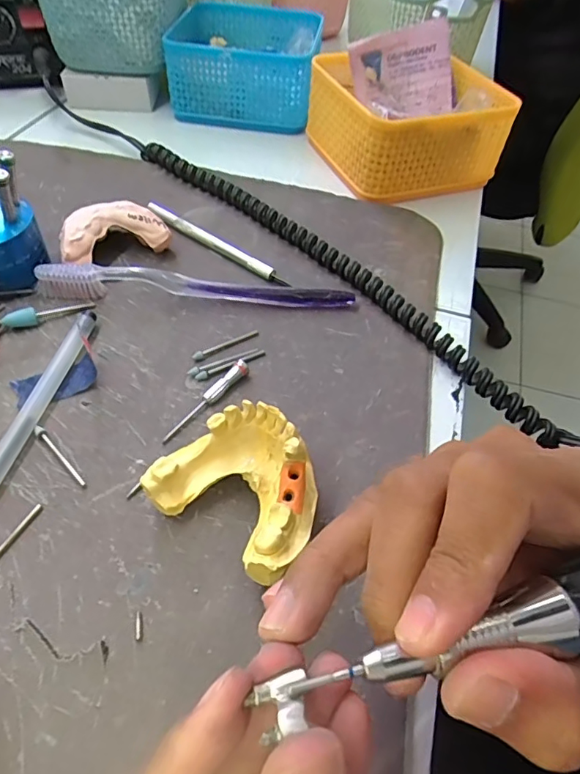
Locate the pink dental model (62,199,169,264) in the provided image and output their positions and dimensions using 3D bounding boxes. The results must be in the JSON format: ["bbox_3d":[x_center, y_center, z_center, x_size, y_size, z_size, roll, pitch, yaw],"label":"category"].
[{"bbox_3d":[-0.114,-0.096,0.328,0.065,0.027,0.037,-23,56,-21],"label":"pink dental model"}]

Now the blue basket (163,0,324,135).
[{"bbox_3d":[-0.040,-0.309,0.489,0.133,0.057,0.130,8,51,3],"label":"blue basket"}]

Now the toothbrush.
[{"bbox_3d":[-0.055,-0.060,0.308,0.185,0.019,0.011,1,51,-3],"label":"toothbrush"}]

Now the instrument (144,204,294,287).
[{"bbox_3d":[-0.051,-0.097,0.345,0.123,0.009,0.004,33,22,21],"label":"instrument"}]

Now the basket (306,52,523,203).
[{"bbox_3d":[0.094,-0.222,0.429,0.127,0.065,0.129,-15,53,-16],"label":"basket"}]

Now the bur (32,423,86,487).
[{"bbox_3d":[-0.106,0.032,0.237,0.042,0.004,0.004,37,58,24],"label":"bur"}]

